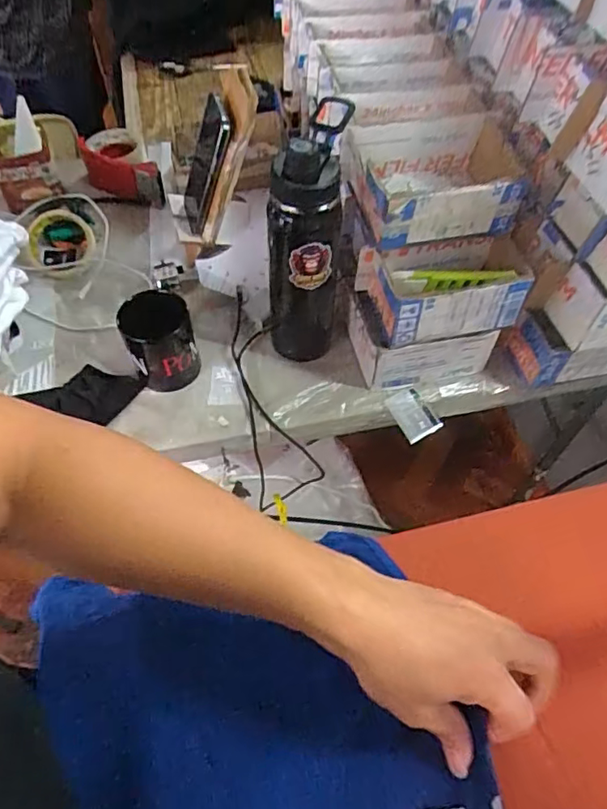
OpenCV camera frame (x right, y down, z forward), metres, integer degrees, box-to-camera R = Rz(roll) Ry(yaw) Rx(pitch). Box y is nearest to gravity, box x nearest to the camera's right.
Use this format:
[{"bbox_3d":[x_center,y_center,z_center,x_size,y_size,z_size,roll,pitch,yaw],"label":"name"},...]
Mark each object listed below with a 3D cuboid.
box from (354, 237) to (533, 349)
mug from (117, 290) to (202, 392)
[{"bbox_3d":[0.157,-0.133,0.636,0.170,0.071,0.100,-8,56,-7],"label":"box"},{"bbox_3d":[-0.171,-0.073,0.677,0.076,0.103,0.076,1,56,-1],"label":"mug"}]

